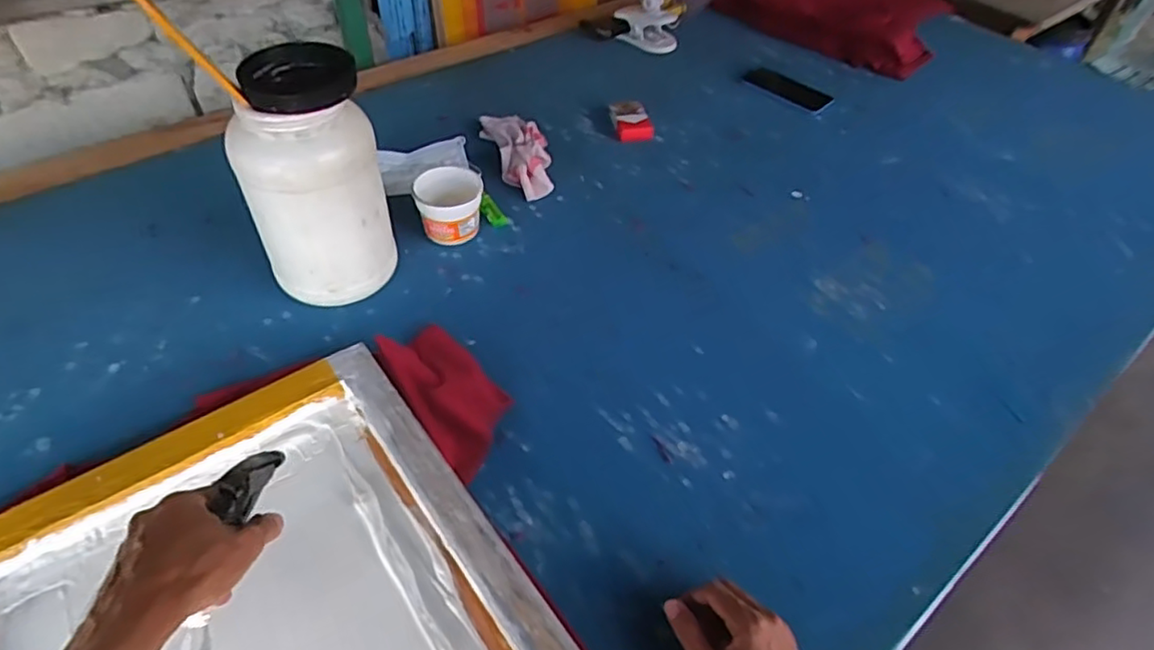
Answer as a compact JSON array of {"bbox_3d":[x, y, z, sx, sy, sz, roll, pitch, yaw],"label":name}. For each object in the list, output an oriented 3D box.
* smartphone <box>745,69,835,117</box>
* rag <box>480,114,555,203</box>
[{"bbox_3d":[0.415,-0.464,1.255,0.081,0.013,0.189,-29,52,-21],"label":"smartphone"},{"bbox_3d":[-0.091,-0.292,1.034,0.096,0.042,0.225,-15,50,-17],"label":"rag"}]

